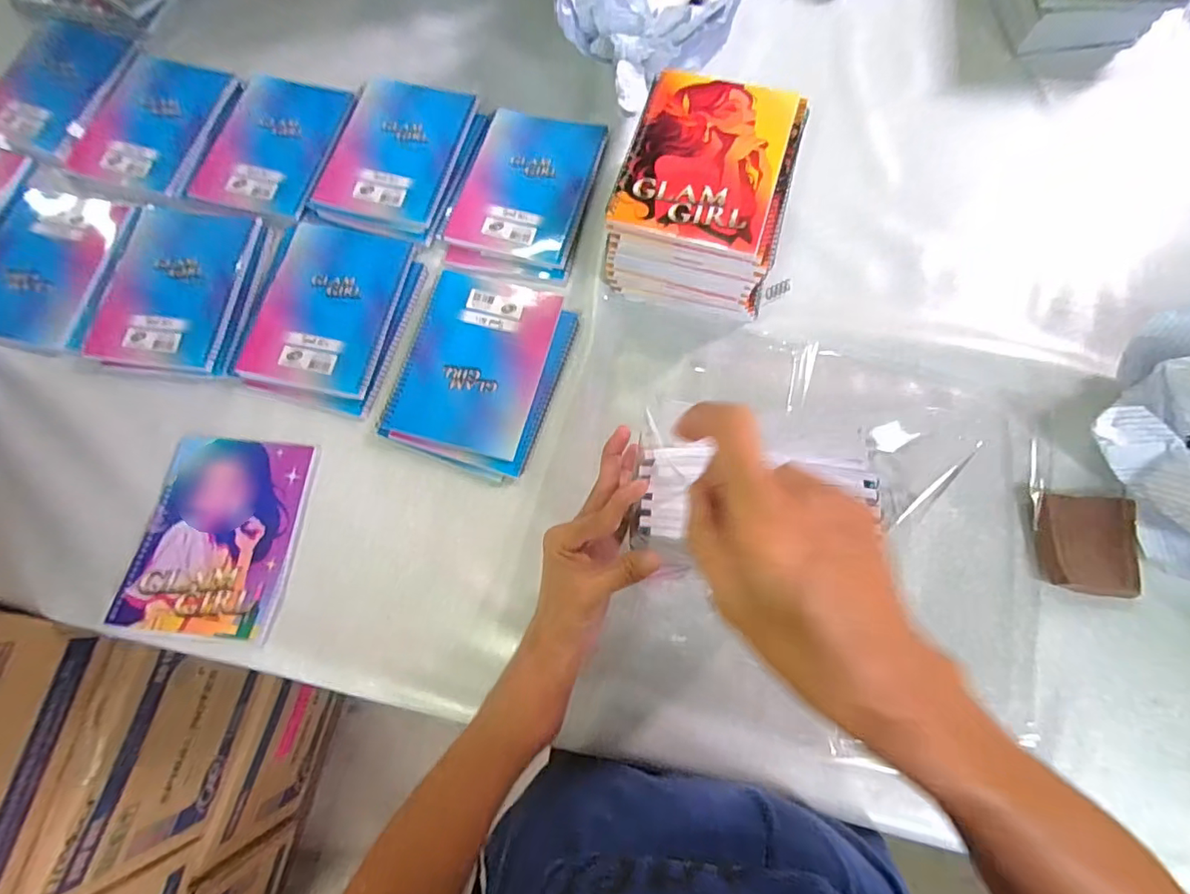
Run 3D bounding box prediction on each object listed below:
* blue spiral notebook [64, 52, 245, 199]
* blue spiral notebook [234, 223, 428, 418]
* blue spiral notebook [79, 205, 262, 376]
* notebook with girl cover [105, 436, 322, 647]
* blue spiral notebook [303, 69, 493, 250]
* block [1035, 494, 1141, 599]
[{"bbox_3d":[-0.565,-0.422,0.698,0.162,0.010,0.198,16,75,7],"label":"blue spiral notebook"},{"bbox_3d":[-0.301,-0.152,0.616,0.171,0.010,0.208,14,75,6],"label":"blue spiral notebook"},{"bbox_3d":[-0.492,-0.187,0.626,0.163,0.012,0.196,8,74,4],"label":"blue spiral notebook"},{"bbox_3d":[-0.379,0.085,0.548,0.154,0.014,0.192,6,69,2],"label":"notebook with girl cover"},{"bbox_3d":[-0.240,-0.360,0.667,0.173,0.015,0.214,18,75,7],"label":"blue spiral notebook"},{"bbox_3d":[0.461,0.092,0.507,0.090,0.019,0.087,4,74,3],"label":"block"}]

